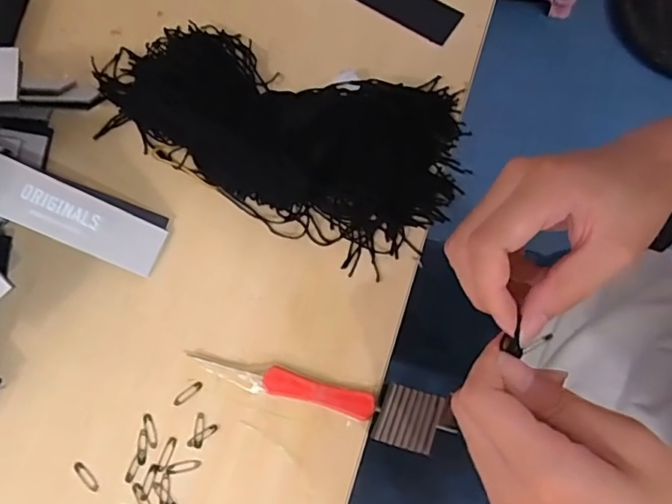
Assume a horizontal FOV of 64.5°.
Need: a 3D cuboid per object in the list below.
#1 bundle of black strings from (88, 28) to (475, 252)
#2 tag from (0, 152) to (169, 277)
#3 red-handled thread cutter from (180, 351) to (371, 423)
[{"bbox_3d":[-0.042,-0.086,0.340,0.248,0.043,0.126,14,73,6],"label":"bundle of black strings"},{"bbox_3d":[-0.156,-0.022,0.313,0.109,0.004,0.033,27,81,-24],"label":"tag"},{"bbox_3d":[-0.033,0.076,0.310,0.111,0.007,0.017,13,73,5],"label":"red-handled thread cutter"}]

